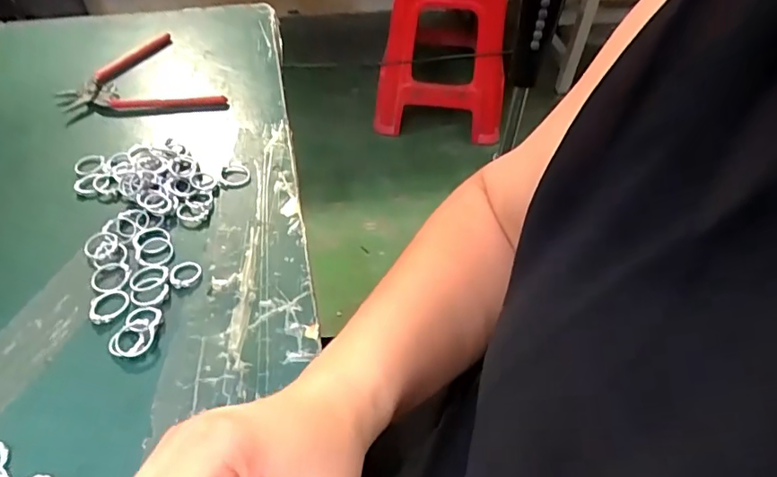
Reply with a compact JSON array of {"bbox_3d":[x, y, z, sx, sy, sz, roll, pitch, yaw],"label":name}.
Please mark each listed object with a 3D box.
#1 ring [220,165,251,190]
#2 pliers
[{"bbox_3d":[-0.122,-0.050,0.418,0.023,0.007,0.027,-7,48,-8],"label":"ring"},{"bbox_3d":[-0.241,-0.145,0.493,0.123,0.014,0.138,-29,55,-25],"label":"pliers"}]

